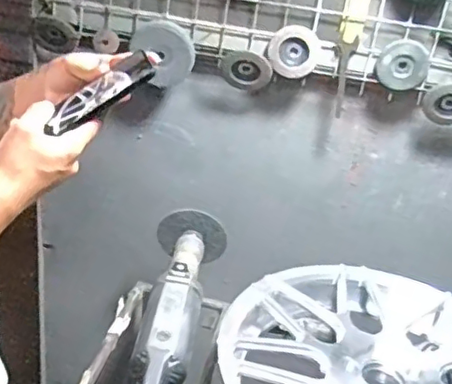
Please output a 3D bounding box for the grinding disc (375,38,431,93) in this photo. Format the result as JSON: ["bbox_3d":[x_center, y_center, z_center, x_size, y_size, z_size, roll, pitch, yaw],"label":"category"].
[{"bbox_3d":[0.309,-0.220,1.040,0.087,0.089,0.012,15,26,14],"label":"grinding disc"}]

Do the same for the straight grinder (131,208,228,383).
[{"bbox_3d":[-0.083,0.196,0.983,0.134,0.097,0.506,9,25,0],"label":"straight grinder"}]

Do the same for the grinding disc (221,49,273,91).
[{"bbox_3d":[0.038,-0.221,1.086,0.090,0.070,0.012,11,25,4],"label":"grinding disc"}]

